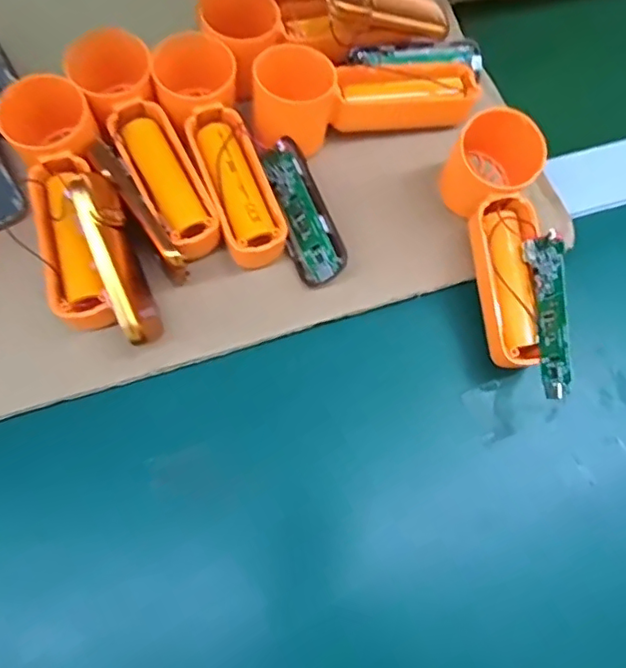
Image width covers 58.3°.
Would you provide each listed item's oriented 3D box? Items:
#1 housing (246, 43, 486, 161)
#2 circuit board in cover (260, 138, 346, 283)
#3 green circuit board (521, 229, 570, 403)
[{"bbox_3d":[0.028,-0.138,0.318,0.130,0.042,0.048,-9,69,-7],"label":"housing"},{"bbox_3d":[-0.006,-0.065,0.297,0.028,0.007,0.080,-25,77,24],"label":"circuit board in cover"},{"bbox_3d":[0.114,-0.009,0.269,0.008,0.020,0.078,4,80,-30],"label":"green circuit board"}]

